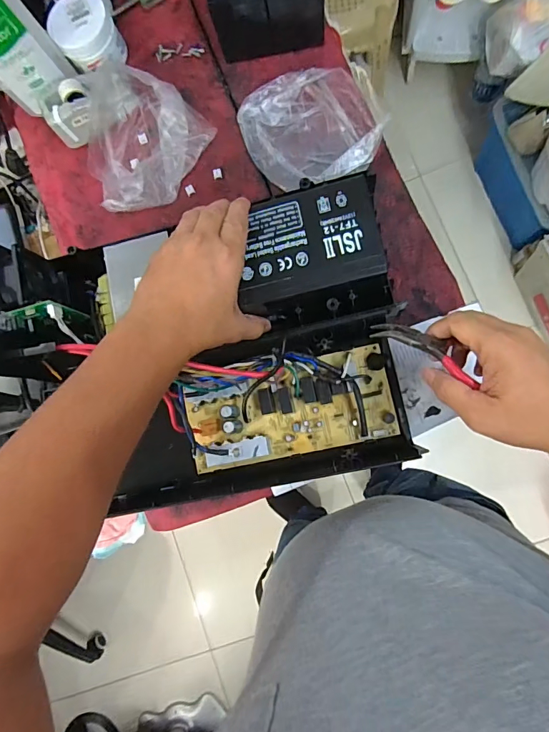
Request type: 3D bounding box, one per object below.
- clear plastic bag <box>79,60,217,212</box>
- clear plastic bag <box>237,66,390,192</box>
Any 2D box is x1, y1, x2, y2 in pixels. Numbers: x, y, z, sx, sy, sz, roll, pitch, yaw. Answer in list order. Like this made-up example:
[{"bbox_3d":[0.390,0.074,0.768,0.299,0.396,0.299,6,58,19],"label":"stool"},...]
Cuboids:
[{"bbox_3d":[-0.156,-0.289,0.525,0.149,0.055,0.162,-9,83,7],"label":"clear plastic bag"},{"bbox_3d":[0.045,-0.290,0.515,0.160,0.022,0.138,-14,83,7],"label":"clear plastic bag"}]

